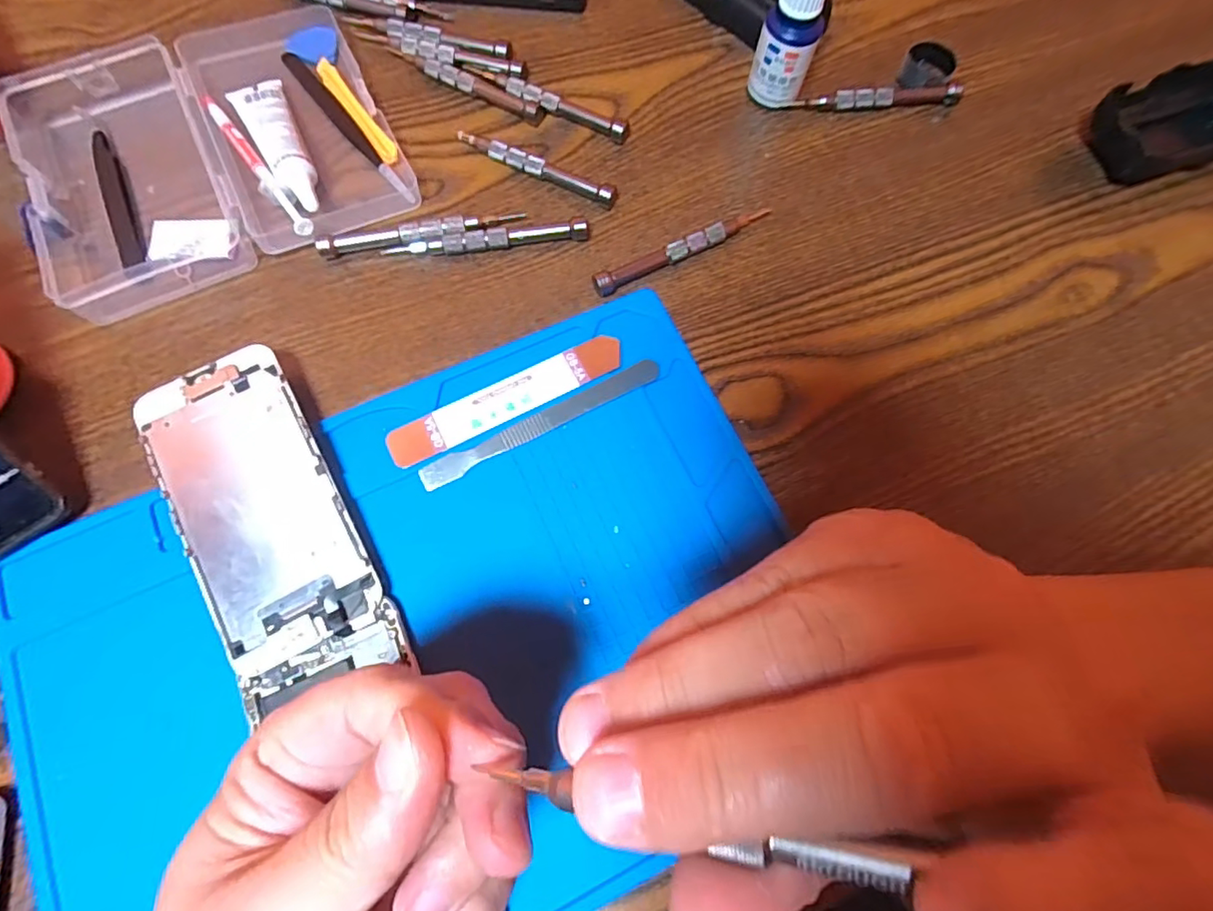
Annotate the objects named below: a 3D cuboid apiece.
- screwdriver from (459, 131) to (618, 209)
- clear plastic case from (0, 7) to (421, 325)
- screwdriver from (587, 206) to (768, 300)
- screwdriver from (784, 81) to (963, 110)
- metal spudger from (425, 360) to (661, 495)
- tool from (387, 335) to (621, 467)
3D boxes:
[{"bbox_3d":[-0.038,-0.158,0.306,0.093,0.012,0.012,24,74,6],"label":"screwdriver"},{"bbox_3d":[-0.212,-0.168,0.296,0.175,0.022,0.154,-26,75,-9],"label":"clear plastic case"},{"bbox_3d":[0.042,-0.108,0.293,0.107,0.010,0.010,-28,75,-10],"label":"screwdriver"},{"bbox_3d":[0.155,-0.207,0.323,0.097,0.009,0.013,-6,73,-3],"label":"screwdriver"},{"bbox_3d":[-0.030,-0.016,0.265,0.121,0.004,0.011,-27,83,-8],"label":"metal spudger"},{"bbox_3d":[-0.047,-0.027,0.267,0.115,0.004,0.021,-27,75,-9],"label":"tool"}]

